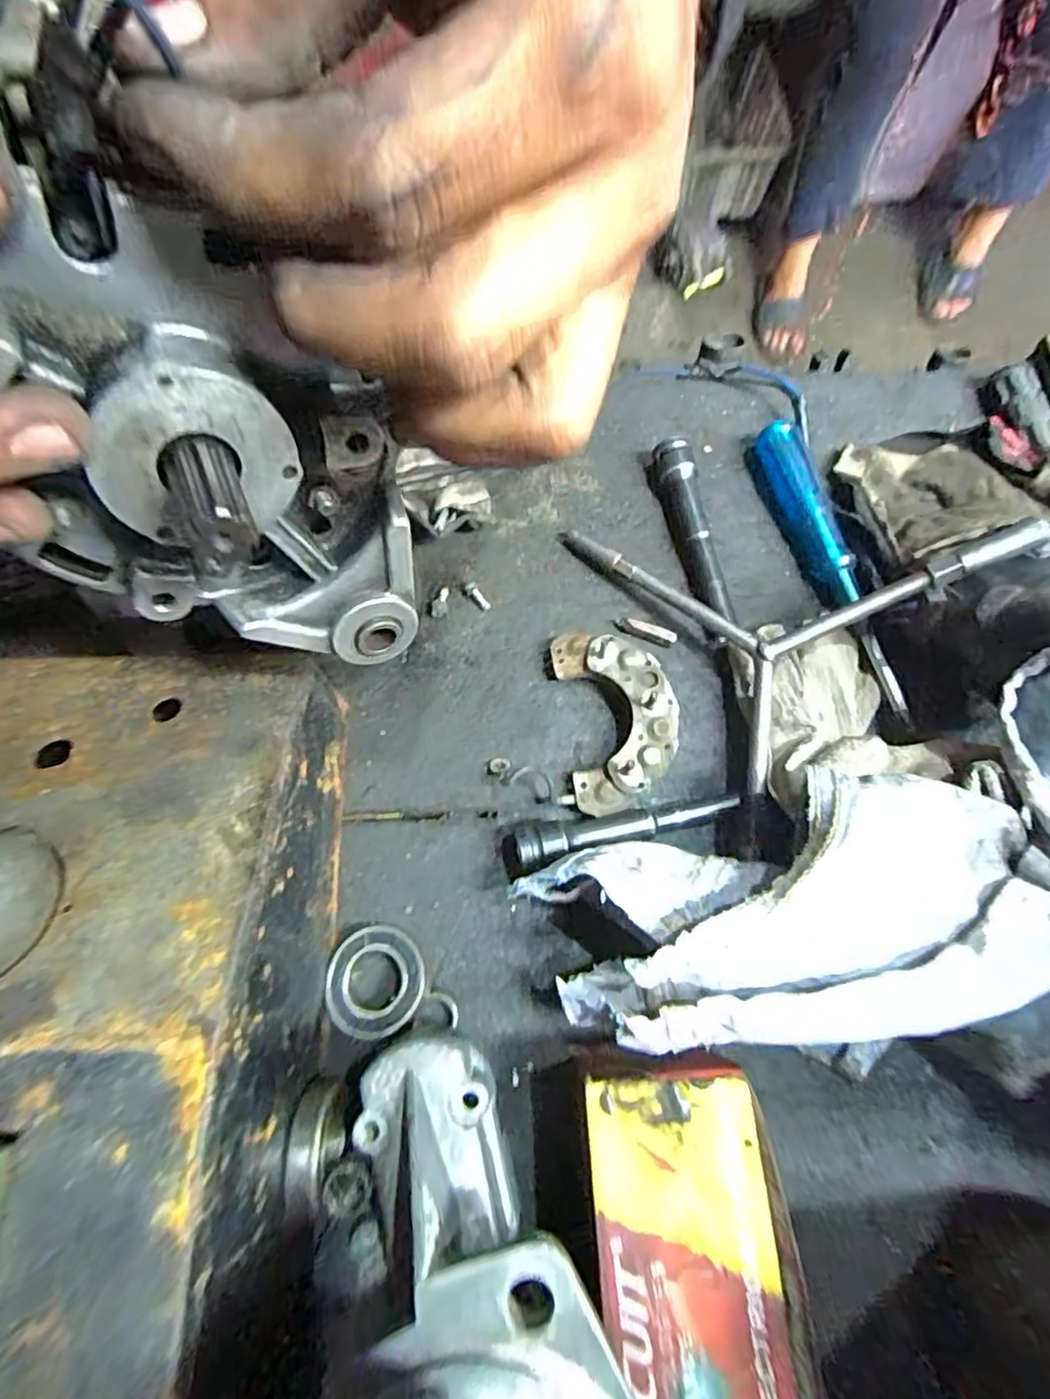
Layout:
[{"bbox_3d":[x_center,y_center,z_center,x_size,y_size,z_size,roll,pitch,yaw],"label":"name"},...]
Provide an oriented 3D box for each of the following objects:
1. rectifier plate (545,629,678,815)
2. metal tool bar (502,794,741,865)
[{"bbox_3d":[0.048,0.009,0.326,0.055,0.022,0.094,-8,70,-1],"label":"rectifier plate"},{"bbox_3d":[0.046,0.059,0.298,0.115,0.019,0.018,-9,70,-1],"label":"metal tool bar"}]

